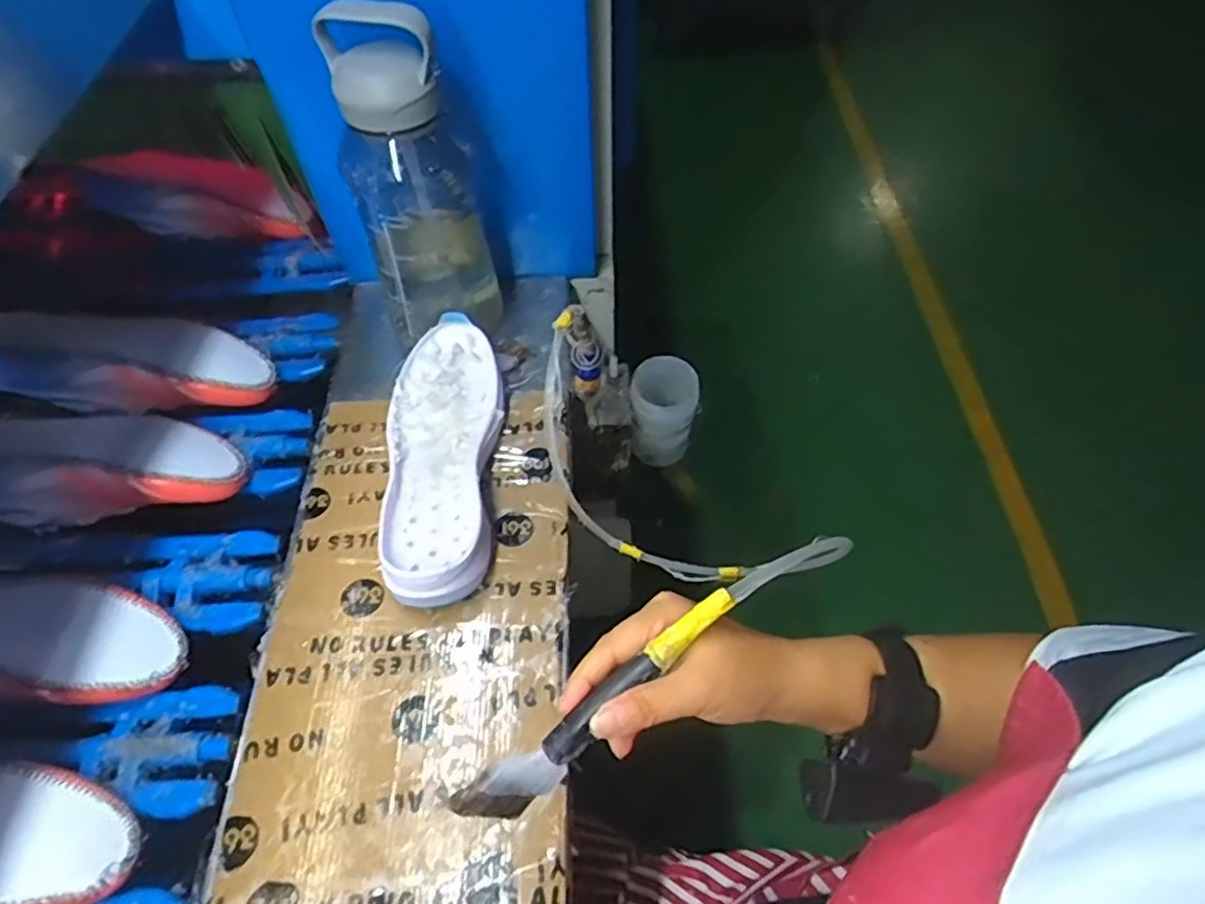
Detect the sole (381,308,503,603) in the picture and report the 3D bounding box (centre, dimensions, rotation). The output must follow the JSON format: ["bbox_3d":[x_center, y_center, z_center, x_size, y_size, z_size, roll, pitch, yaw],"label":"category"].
[{"bbox_3d":[-0.139,0.003,0.607,0.099,0.045,0.273,-3,55,-2],"label":"sole"}]

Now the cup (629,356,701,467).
[{"bbox_3d":[0.069,-0.044,0.791,0.073,0.120,0.068,0,61,0],"label":"cup"}]

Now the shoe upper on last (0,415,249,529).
[{"bbox_3d":[-0.474,0.013,0.638,0.264,0.083,0.091,-1,54,-17],"label":"shoe upper on last"}]

